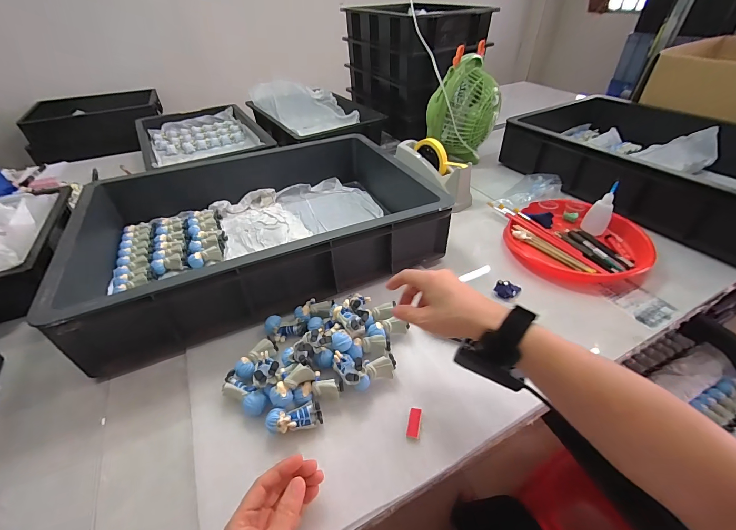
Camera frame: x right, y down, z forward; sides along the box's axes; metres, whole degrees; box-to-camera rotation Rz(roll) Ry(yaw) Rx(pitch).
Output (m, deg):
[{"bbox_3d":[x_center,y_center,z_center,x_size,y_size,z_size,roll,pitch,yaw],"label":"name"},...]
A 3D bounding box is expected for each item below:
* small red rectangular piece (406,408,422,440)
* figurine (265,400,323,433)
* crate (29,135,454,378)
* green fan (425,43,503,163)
[{"bbox_3d":[0.054,0.185,0.388,0.015,0.006,0.035,8,41,11],"label":"small red rectangular piece"},{"bbox_3d":[-0.086,0.180,0.386,0.061,0.029,0.025,-13,42,-13],"label":"figurine"},{"bbox_3d":[-0.197,-0.090,0.630,0.578,0.139,0.407,-18,43,-18],"label":"crate"},{"bbox_3d":[0.262,-0.409,0.876,0.154,0.244,0.191,17,44,21],"label":"green fan"}]

